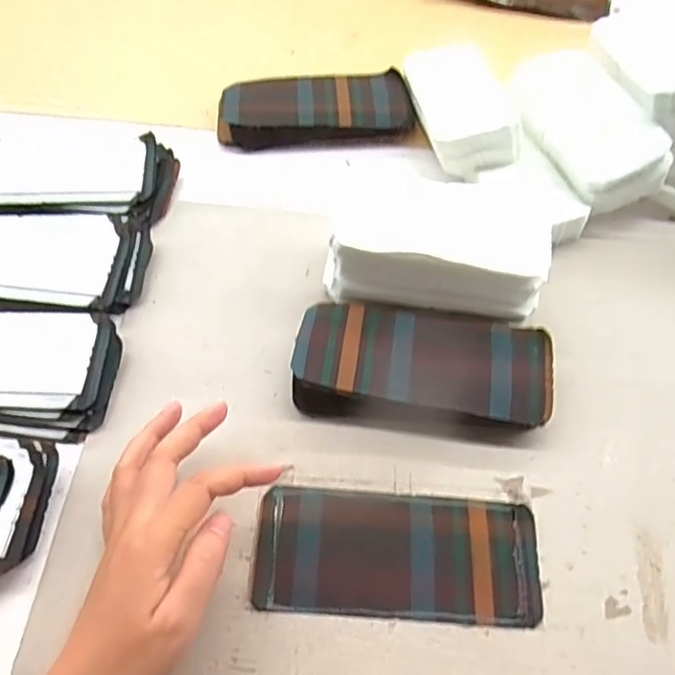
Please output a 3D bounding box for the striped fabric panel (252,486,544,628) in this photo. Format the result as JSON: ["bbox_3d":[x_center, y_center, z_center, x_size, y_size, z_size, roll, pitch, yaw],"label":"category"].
[{"bbox_3d":[0.036,0.127,0.351,0.164,0.004,0.070,4,58,-1],"label":"striped fabric panel"}]

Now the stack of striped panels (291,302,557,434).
[{"bbox_3d":[0.058,0.024,0.407,0.169,0.026,0.086,8,58,1],"label":"stack of striped panels"}]

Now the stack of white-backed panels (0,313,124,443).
[{"bbox_3d":[-0.236,0.019,0.398,0.167,0.025,0.083,6,58,0],"label":"stack of white-backed panels"}]

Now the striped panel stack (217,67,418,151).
[{"bbox_3d":[-0.021,-0.214,0.560,0.177,0.024,0.067,-6,58,-7],"label":"striped panel stack"}]

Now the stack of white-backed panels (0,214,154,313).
[{"bbox_3d":[-0.238,-0.058,0.452,0.177,0.025,0.083,4,58,-1],"label":"stack of white-backed panels"}]

